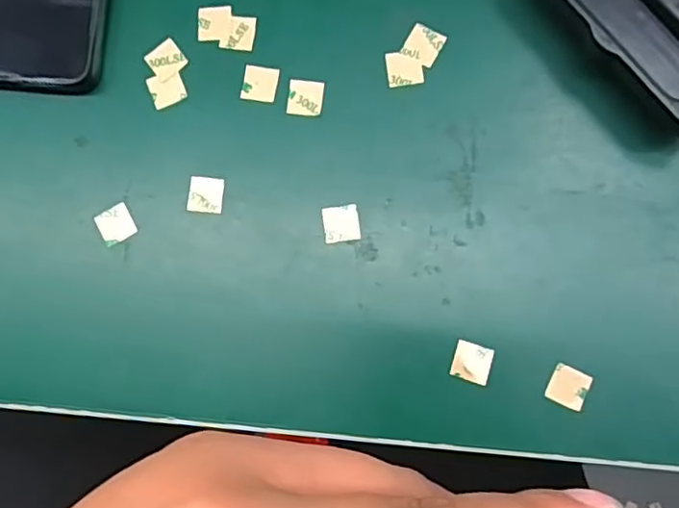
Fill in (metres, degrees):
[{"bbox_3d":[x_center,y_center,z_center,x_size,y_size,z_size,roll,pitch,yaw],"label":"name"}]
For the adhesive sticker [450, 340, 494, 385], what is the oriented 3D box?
[{"bbox_3d":[0.056,0.045,0.255,0.016,0.004,0.015,15,87,5],"label":"adhesive sticker"}]

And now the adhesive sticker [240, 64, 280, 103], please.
[{"bbox_3d":[-0.036,-0.076,0.275,0.016,0.004,0.016,9,85,3],"label":"adhesive sticker"}]

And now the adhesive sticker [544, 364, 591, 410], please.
[{"bbox_3d":[0.095,0.055,0.251,0.015,0.004,0.015,24,88,5],"label":"adhesive sticker"}]

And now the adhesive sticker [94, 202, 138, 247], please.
[{"bbox_3d":[-0.100,-0.013,0.273,0.015,0.004,0.016,-27,82,-7],"label":"adhesive sticker"}]

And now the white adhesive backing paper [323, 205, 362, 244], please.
[{"bbox_3d":[0.001,-0.013,0.264,0.015,0.004,0.015,-7,85,3],"label":"white adhesive backing paper"}]

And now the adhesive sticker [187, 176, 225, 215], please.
[{"bbox_3d":[-0.059,-0.026,0.271,0.016,0.004,0.016,7,88,1],"label":"adhesive sticker"}]

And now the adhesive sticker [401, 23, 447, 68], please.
[{"bbox_3d":[0.038,-0.092,0.271,0.015,0.004,0.016,28,90,7],"label":"adhesive sticker"}]

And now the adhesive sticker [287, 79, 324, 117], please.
[{"bbox_3d":[-0.015,-0.069,0.273,0.016,0.004,0.016,8,86,3],"label":"adhesive sticker"}]

